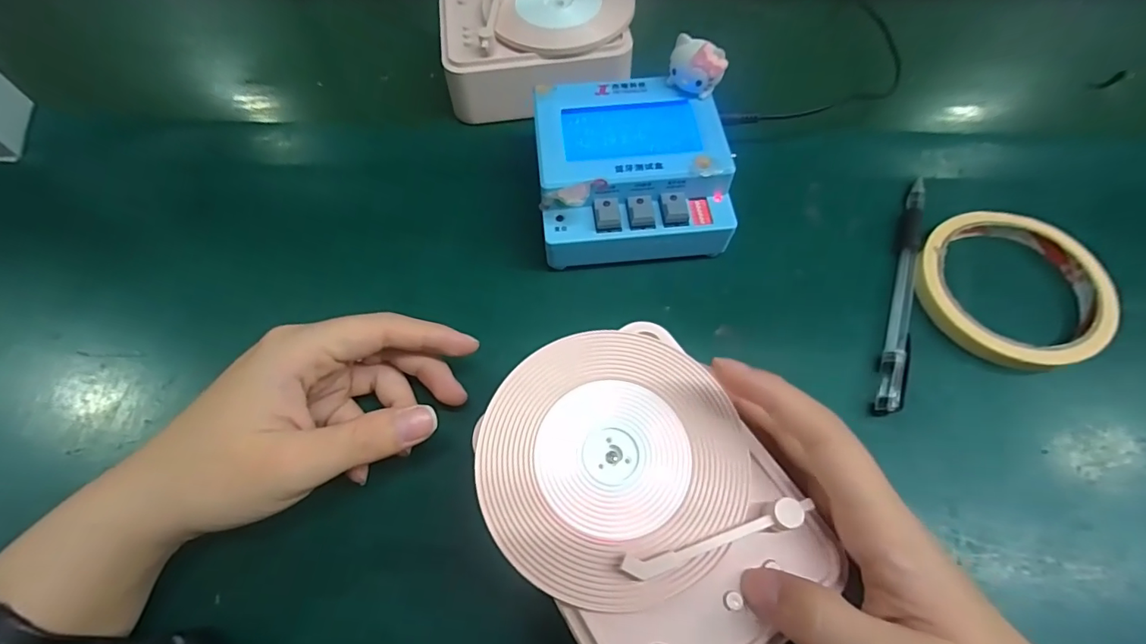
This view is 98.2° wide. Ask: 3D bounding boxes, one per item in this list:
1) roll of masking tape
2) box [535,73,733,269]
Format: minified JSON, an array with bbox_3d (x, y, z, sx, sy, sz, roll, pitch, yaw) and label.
[{"bbox_3d":[0.232,-0.019,0.263,0.092,0.013,0.091,0,62,0],"label":"roll of masking tape"},{"bbox_3d":[0.030,-0.082,0.279,0.104,0.046,0.106,-6,63,-3],"label":"box"}]

